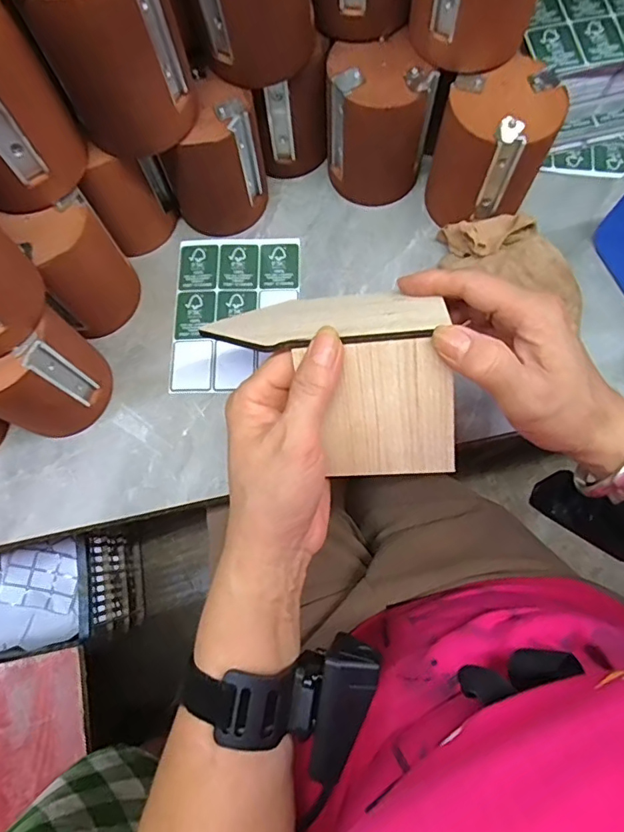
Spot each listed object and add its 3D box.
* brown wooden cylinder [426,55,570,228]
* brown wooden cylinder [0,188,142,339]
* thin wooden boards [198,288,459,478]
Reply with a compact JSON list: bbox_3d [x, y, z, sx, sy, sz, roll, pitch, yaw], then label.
[{"bbox_3d":[0.133,-0.198,0.387,0.081,0.103,0.074,0,74,-1],"label":"brown wooden cylinder"},{"bbox_3d":[-0.166,-0.106,0.374,0.059,0.096,0.060,-28,76,-8],"label":"brown wooden cylinder"},{"bbox_3d":[0.015,-0.020,0.320,0.141,0.071,0.101,-4,118,10],"label":"thin wooden boards"}]

